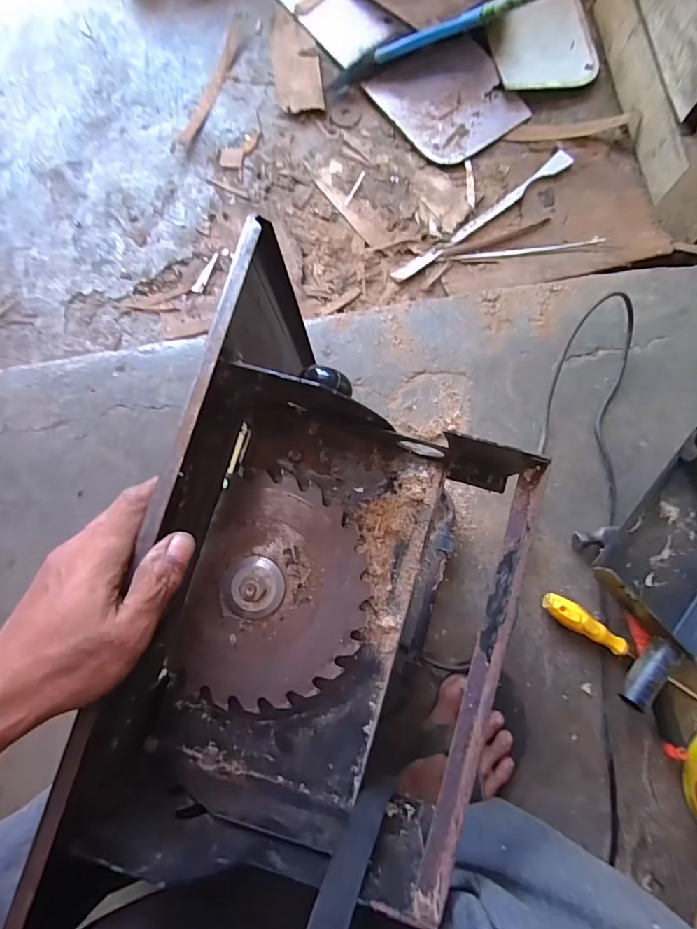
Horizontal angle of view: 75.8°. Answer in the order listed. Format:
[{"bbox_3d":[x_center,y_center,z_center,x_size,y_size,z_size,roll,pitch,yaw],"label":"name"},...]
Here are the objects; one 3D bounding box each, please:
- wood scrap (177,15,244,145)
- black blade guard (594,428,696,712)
[{"bbox_3d":[-0.256,-0.729,0.852,0.030,0.008,0.285,19,83,7],"label":"wood scrap"},{"bbox_3d":[0.379,0.115,0.519,0.151,0.080,0.300,40,86,6],"label":"black blade guard"}]

